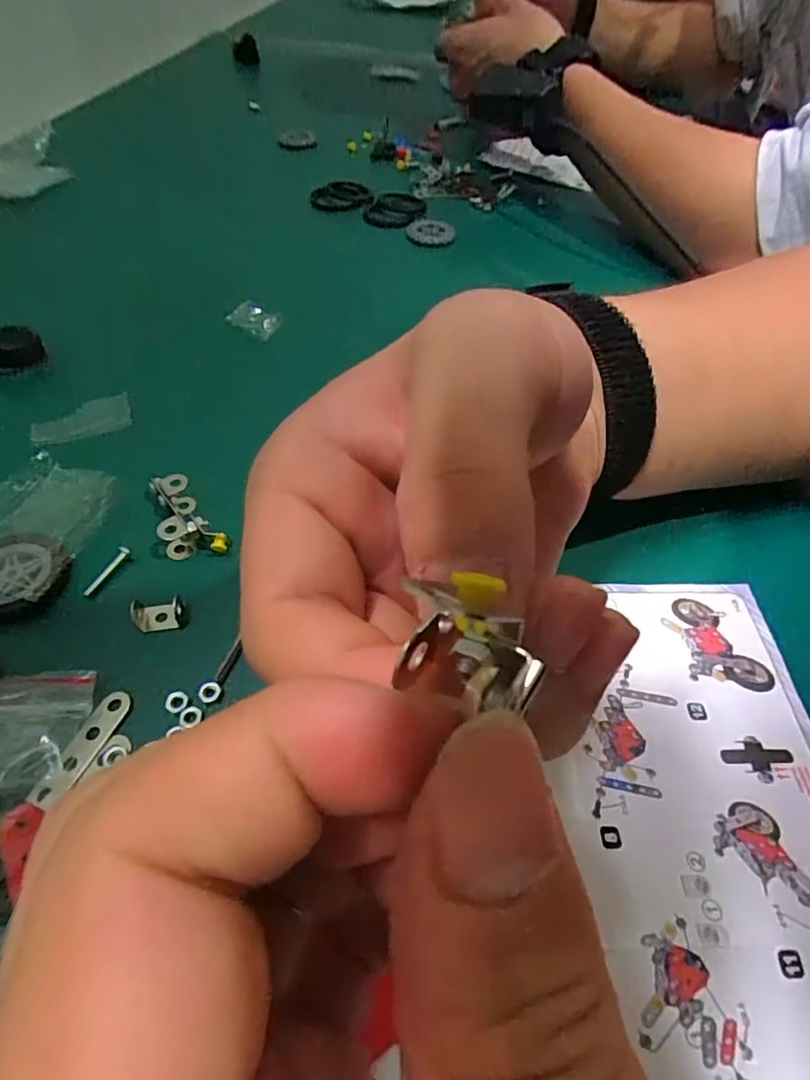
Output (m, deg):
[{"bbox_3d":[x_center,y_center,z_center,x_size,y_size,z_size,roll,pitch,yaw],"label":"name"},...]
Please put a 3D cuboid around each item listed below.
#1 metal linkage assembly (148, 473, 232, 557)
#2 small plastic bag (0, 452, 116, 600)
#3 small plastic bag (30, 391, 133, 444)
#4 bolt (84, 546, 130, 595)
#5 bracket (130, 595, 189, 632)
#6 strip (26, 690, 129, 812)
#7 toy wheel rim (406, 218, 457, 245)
[{"bbox_3d":[-0.089,-0.007,0.222,0.019,0.017,0.042,-32,59,-25],"label":"metal linkage assembly"},{"bbox_3d":[-0.145,-0.005,0.218,0.040,0.009,0.060,13,52,8],"label":"small plastic bag"},{"bbox_3d":[-0.152,-0.056,0.262,0.043,0.004,0.018,-21,70,-14],"label":"small plastic bag"},{"bbox_3d":[-0.113,0.012,0.211,0.004,0.004,0.022,26,66,15],"label":"bolt"},{"bbox_3d":[-0.089,0.027,0.203,0.020,0.008,0.011,-2,51,-4],"label":"bracket"},{"bbox_3d":[-0.100,0.064,0.174,0.009,0.004,0.037,23,52,6],"label":"strip"},{"bbox_3d":[0.020,-0.219,0.396,0.033,0.009,0.030,12,51,7],"label":"toy wheel rim"}]

